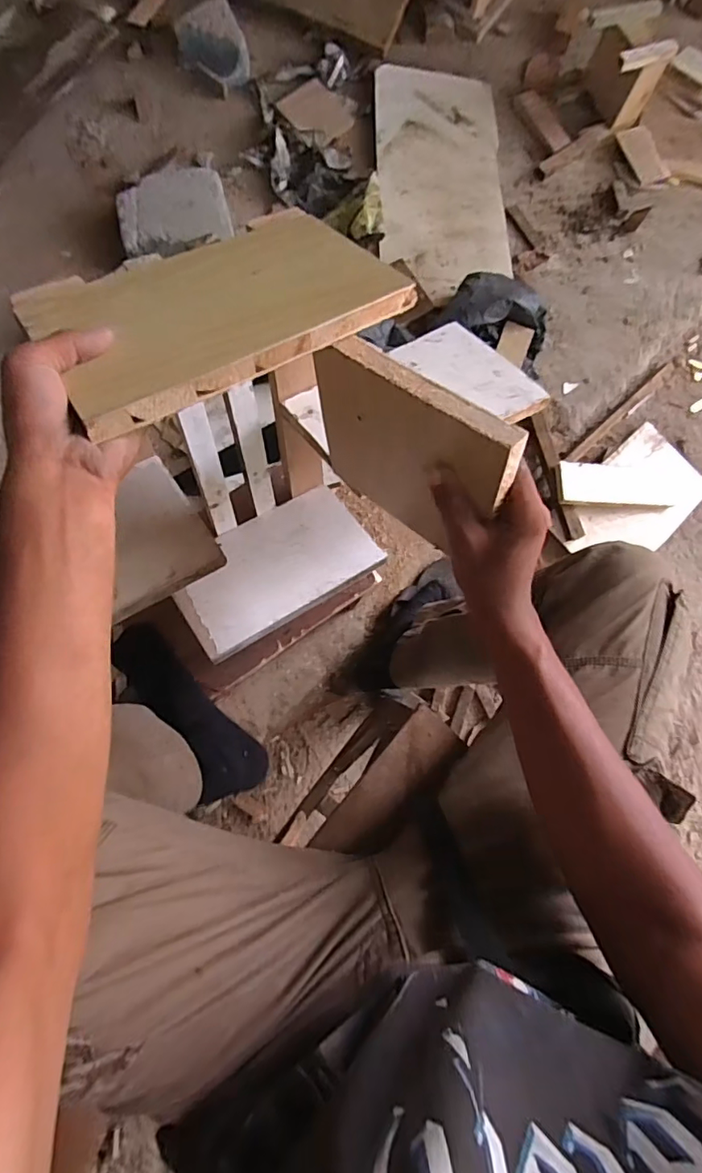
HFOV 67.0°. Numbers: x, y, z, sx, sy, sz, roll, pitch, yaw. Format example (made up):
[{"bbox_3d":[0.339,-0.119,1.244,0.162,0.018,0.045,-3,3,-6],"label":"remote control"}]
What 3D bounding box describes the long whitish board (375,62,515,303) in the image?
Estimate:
[{"bbox_3d":[0.189,-0.847,1.110,0.264,0.020,0.532,-3,82,-5],"label":"long whitish board"}]

